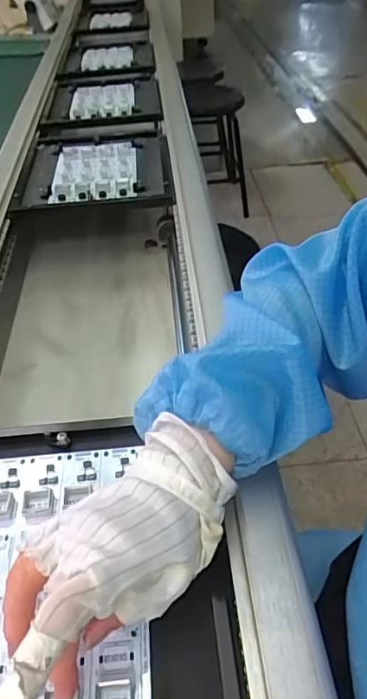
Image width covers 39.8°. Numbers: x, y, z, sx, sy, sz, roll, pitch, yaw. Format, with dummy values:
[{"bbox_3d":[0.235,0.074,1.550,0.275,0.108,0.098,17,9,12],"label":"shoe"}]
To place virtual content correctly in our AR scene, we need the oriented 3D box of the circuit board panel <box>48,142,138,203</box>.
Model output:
[{"bbox_3d":[-0.139,-0.285,0.805,0.127,0.011,0.202,-4,41,-3],"label":"circuit board panel"}]

